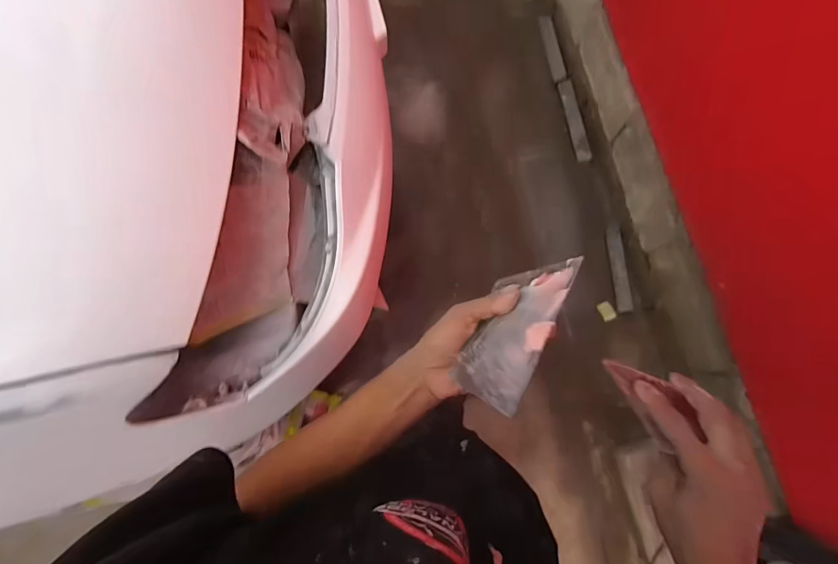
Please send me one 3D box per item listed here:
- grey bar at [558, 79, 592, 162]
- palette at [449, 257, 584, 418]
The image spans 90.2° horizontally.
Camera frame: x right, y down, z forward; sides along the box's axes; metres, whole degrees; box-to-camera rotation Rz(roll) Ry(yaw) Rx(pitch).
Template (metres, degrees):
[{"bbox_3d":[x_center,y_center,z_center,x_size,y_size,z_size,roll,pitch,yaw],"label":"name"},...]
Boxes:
[{"bbox_3d":[0.605,-0.624,1.624,0.037,0.067,0.325,-13,81,2],"label":"grey bar"},{"bbox_3d":[0.080,0.043,0.369,0.007,0.088,0.145,41,63,-21],"label":"palette"}]

